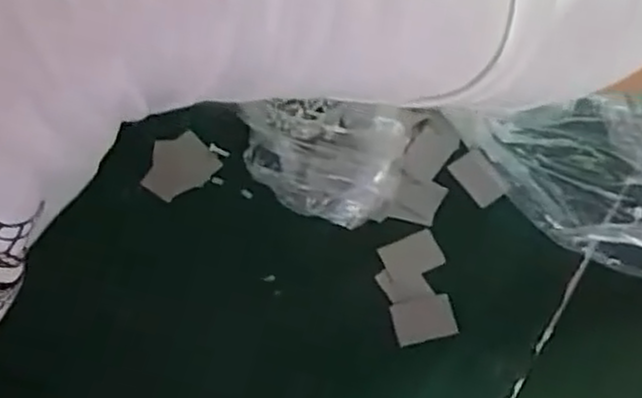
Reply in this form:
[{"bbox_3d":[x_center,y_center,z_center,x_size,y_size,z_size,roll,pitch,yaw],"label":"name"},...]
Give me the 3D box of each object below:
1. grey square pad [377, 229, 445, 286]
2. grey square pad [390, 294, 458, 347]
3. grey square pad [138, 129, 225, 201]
[{"bbox_3d":[0.051,0.031,0.413,0.031,0.004,0.023,-24,70,-11],"label":"grey square pad"},{"bbox_3d":[0.055,0.064,0.398,0.032,0.004,0.023,-12,68,-6],"label":"grey square pad"},{"bbox_3d":[-0.084,-0.019,0.435,0.036,0.004,0.041,42,73,15],"label":"grey square pad"}]

